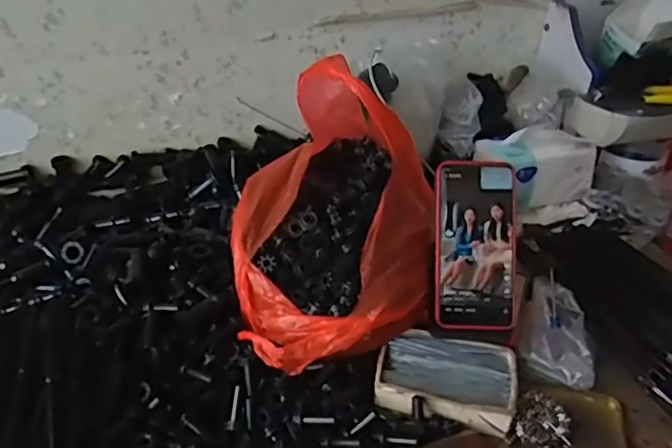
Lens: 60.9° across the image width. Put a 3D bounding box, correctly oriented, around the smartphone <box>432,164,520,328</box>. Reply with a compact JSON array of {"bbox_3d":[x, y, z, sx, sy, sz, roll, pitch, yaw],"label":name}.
[{"bbox_3d":[0.138,0.020,0.561,0.080,0.163,0.013,0,-4,3],"label":"smartphone"}]

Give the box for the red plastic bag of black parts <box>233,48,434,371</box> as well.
[{"bbox_3d":[-0.005,-0.022,0.576,0.202,0.193,0.288,2,33,6],"label":"red plastic bag of black parts"}]

